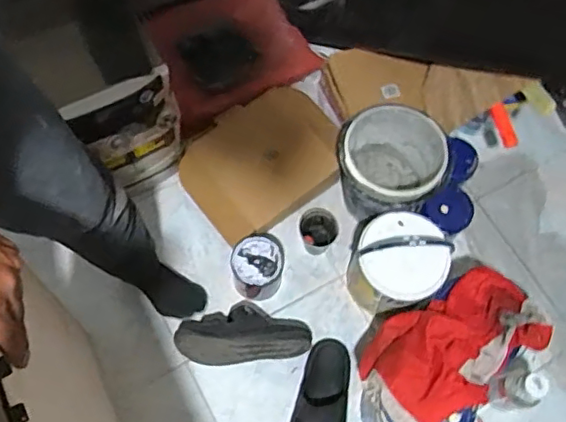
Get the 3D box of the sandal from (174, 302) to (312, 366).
[{"bbox_3d":[-0.084,0.252,1.253,0.280,0.096,0.126,-5,68,-4],"label":"sandal"}]

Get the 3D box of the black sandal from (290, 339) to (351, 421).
[{"bbox_3d":[0.083,0.405,1.215,0.117,0.070,0.286,17,68,4],"label":"black sandal"}]

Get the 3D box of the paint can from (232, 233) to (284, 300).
[{"bbox_3d":[-0.054,0.124,1.289,0.107,0.132,0.109,1,68,-2],"label":"paint can"}]

